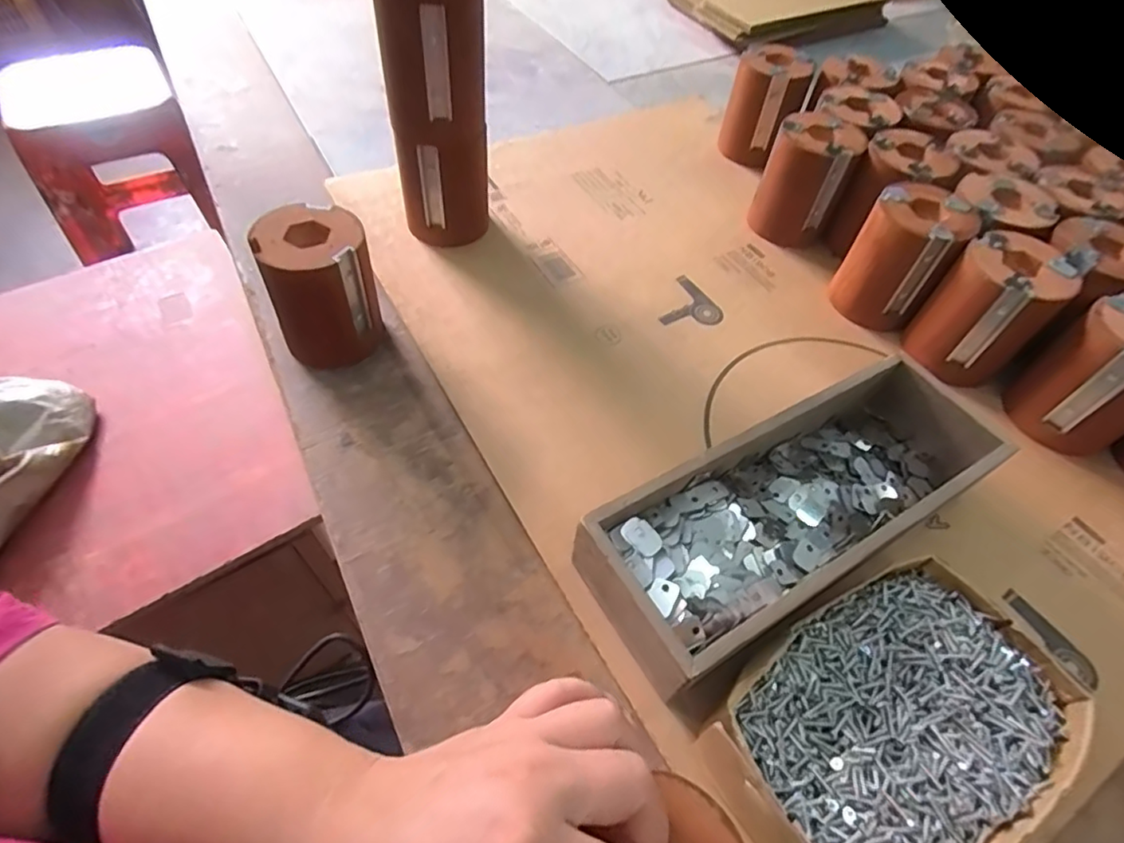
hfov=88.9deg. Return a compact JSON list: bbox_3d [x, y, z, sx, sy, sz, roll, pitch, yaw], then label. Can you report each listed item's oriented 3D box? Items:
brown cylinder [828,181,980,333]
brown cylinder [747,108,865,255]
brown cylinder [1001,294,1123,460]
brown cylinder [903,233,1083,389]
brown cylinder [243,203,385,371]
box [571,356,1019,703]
[{"bbox_3d":[0.294,-0.143,0.508,0.073,0.101,0.077,27,57,16],"label":"brown cylinder"},{"bbox_3d":[0.238,-0.238,0.568,0.077,0.099,0.084,24,56,14],"label":"brown cylinder"},{"bbox_3d":[0.409,-0.033,0.434,0.081,0.097,0.080,-25,59,-20],"label":"brown cylinder"},{"bbox_3d":[0.346,-0.091,0.470,0.076,0.096,0.074,37,60,21],"label":"brown cylinder"},{"bbox_3d":[-0.186,-0.107,0.443,0.078,0.094,0.070,-20,58,-17],"label":"brown cylinder"},{"bbox_3d":[0.151,0.057,0.373,0.288,0.067,0.099,-25,59,-20],"label":"box"}]

